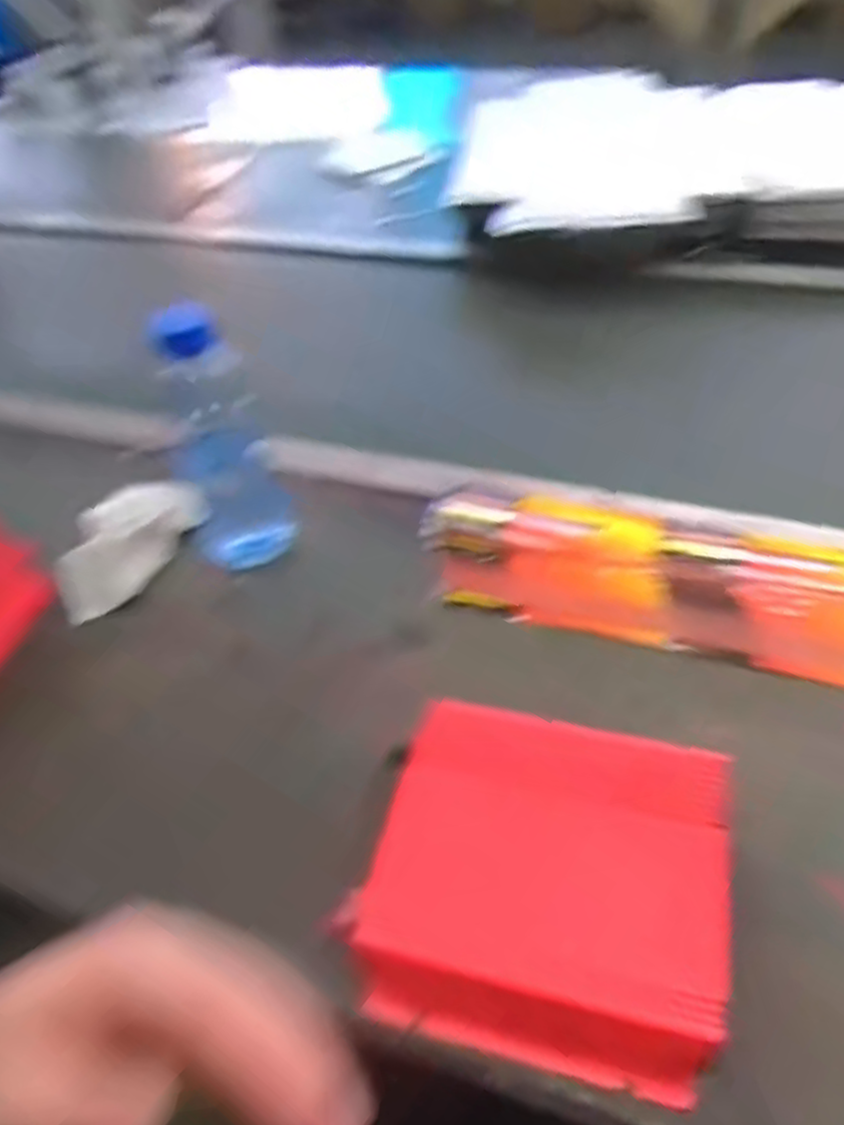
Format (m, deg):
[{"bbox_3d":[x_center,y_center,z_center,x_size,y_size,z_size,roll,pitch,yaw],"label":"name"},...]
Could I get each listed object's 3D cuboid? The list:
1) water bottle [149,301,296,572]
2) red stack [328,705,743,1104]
[{"bbox_3d":[-0.161,-0.095,0.611,0.076,0.215,0.063,-20,47,-13],"label":"water bottle"},{"bbox_3d":[0.065,0.171,0.410,0.173,0.078,0.150,8,47,13],"label":"red stack"}]

